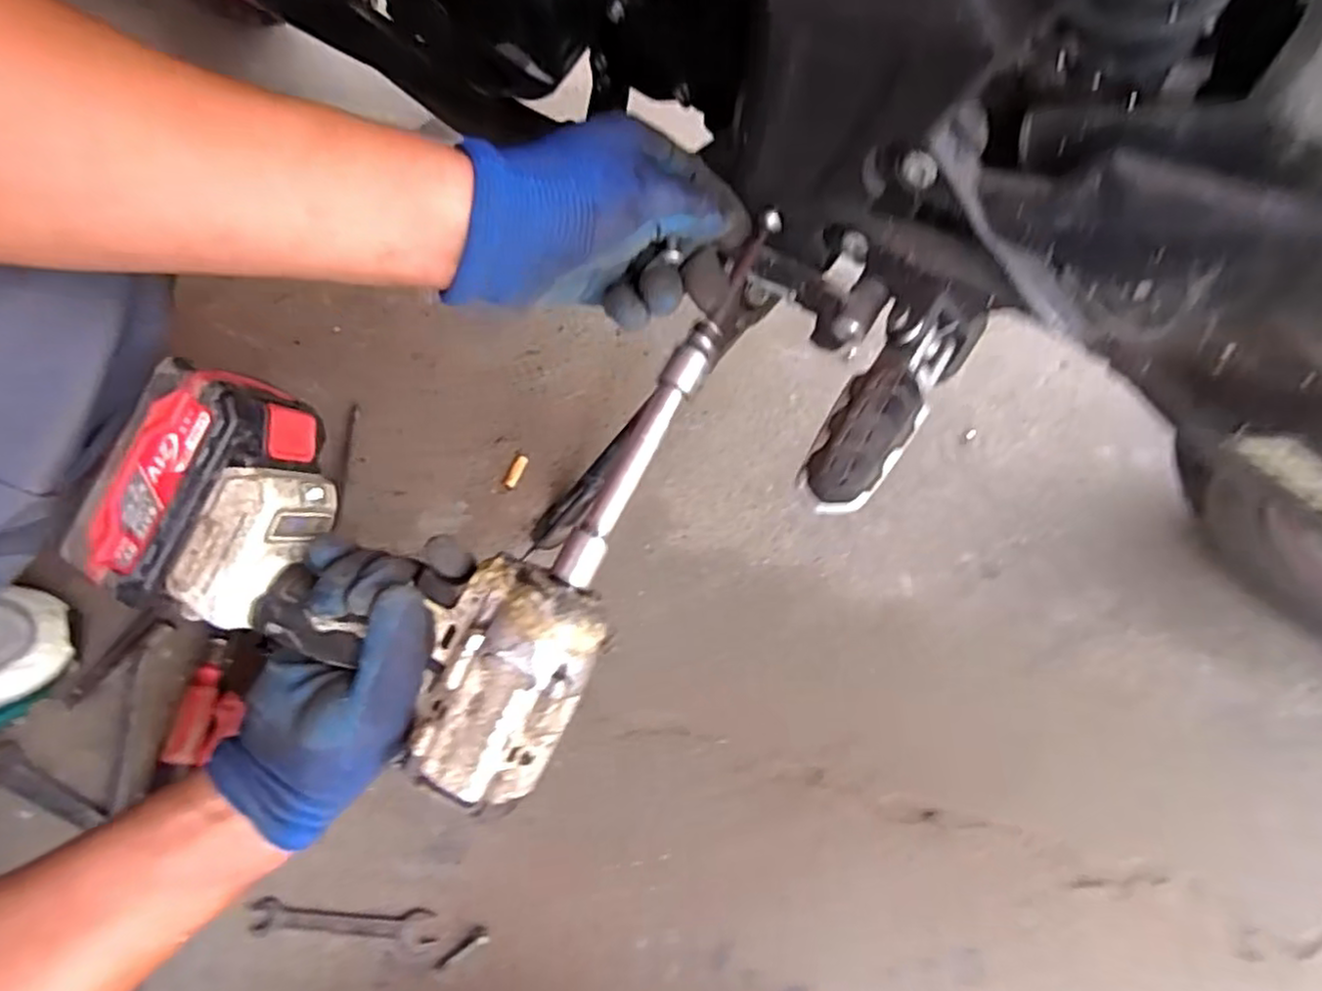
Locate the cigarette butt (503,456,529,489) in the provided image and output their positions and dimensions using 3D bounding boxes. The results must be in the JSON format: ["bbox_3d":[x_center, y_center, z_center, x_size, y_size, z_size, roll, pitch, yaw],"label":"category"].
[{"bbox_3d":[-0.124,-0.020,0.595,0.011,0.006,0.032,19,64,7],"label":"cigarette butt"}]

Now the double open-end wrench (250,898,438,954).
[{"bbox_3d":[-0.202,0.273,0.444,0.112,0.008,0.022,4,63,0],"label":"double open-end wrench"}]

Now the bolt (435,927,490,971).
[{"bbox_3d":[-0.127,0.290,0.446,0.036,0.005,0.010,-26,67,-15],"label":"bolt"}]

